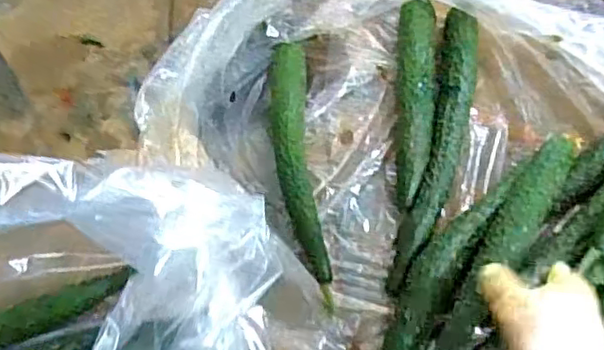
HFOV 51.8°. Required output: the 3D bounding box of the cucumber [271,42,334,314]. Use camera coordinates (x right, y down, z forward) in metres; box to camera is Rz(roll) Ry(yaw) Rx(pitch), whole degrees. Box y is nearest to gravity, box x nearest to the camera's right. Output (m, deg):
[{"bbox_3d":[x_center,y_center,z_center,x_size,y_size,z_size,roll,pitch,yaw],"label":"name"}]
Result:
[{"bbox_3d":[-0.006,-0.020,0.622,0.044,0.035,0.308,-6,62,1],"label":"cucumber"}]

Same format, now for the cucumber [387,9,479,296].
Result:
[{"bbox_3d":[0.140,-0.032,0.620,0.044,0.035,0.316,13,64,10],"label":"cucumber"}]

